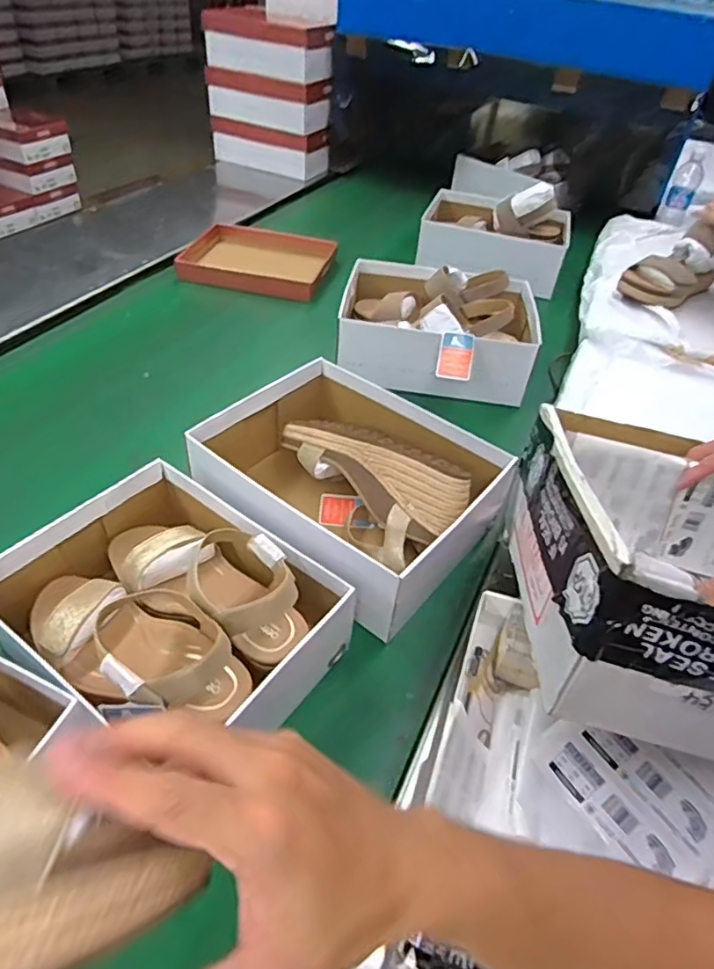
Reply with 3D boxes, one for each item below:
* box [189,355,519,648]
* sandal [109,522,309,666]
[{"bbox_3d":[-0.019,-0.009,0.691,0.322,0.109,0.273,32,49,26],"label":"box"},{"bbox_3d":[-0.142,0.078,0.550,0.230,0.084,0.103,34,50,27],"label":"sandal"}]

